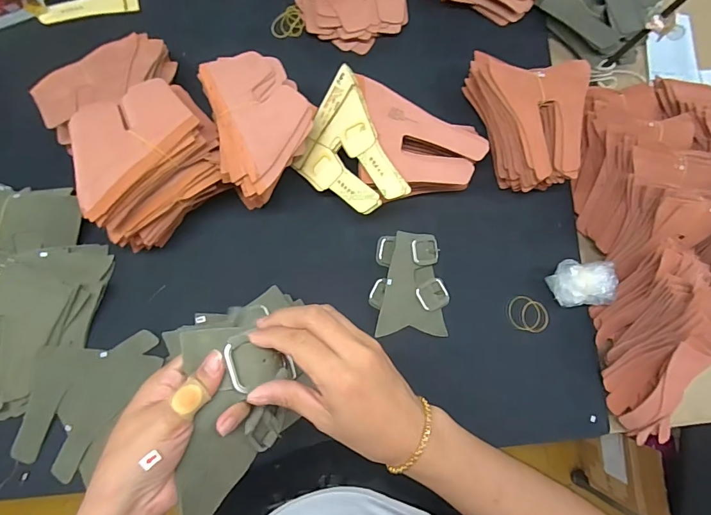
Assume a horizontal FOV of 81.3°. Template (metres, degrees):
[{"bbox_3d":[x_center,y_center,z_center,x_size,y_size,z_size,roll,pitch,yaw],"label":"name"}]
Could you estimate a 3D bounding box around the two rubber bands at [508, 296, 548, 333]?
[{"bbox_3d":[0.271,0.089,0.648,0.059,0.004,0.053,8,87,15],"label":"two rubber bands"}]

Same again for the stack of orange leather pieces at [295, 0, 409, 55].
[{"bbox_3d":[0.010,-0.407,0.672,0.182,0.032,0.114,-26,85,-9],"label":"stack of orange leather pieces"}]

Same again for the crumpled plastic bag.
[{"bbox_3d":[0.348,0.038,0.627,0.097,0.039,0.071,-3,82,-6],"label":"crumpled plastic bag"}]

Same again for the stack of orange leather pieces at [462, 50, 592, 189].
[{"bbox_3d":[0.259,-0.205,0.648,0.171,0.079,0.202,7,81,-5],"label":"stack of orange leather pieces"}]

